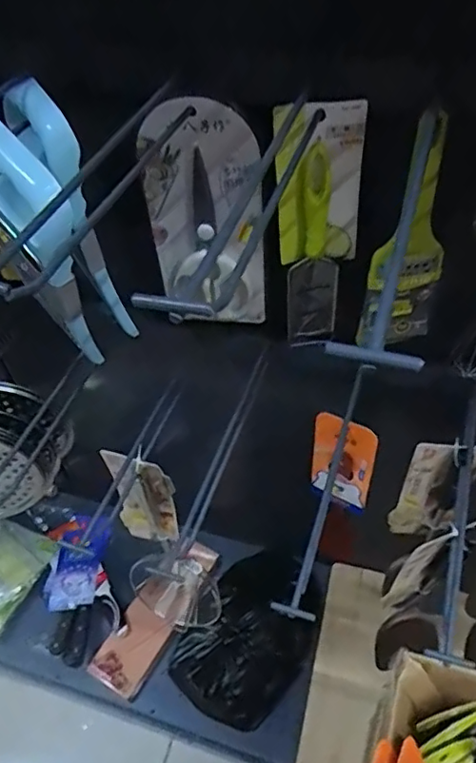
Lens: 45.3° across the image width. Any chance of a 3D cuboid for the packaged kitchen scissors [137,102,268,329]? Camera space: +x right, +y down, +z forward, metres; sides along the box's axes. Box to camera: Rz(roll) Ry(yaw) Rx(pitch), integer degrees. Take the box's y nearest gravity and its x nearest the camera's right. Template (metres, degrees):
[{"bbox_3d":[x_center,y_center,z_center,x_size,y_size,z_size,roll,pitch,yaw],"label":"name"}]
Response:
[{"bbox_3d":[-0.033,-0.159,0.587,0.120,0.250,0.028,-2,49,3],"label":"packaged kitchen scissors"}]

